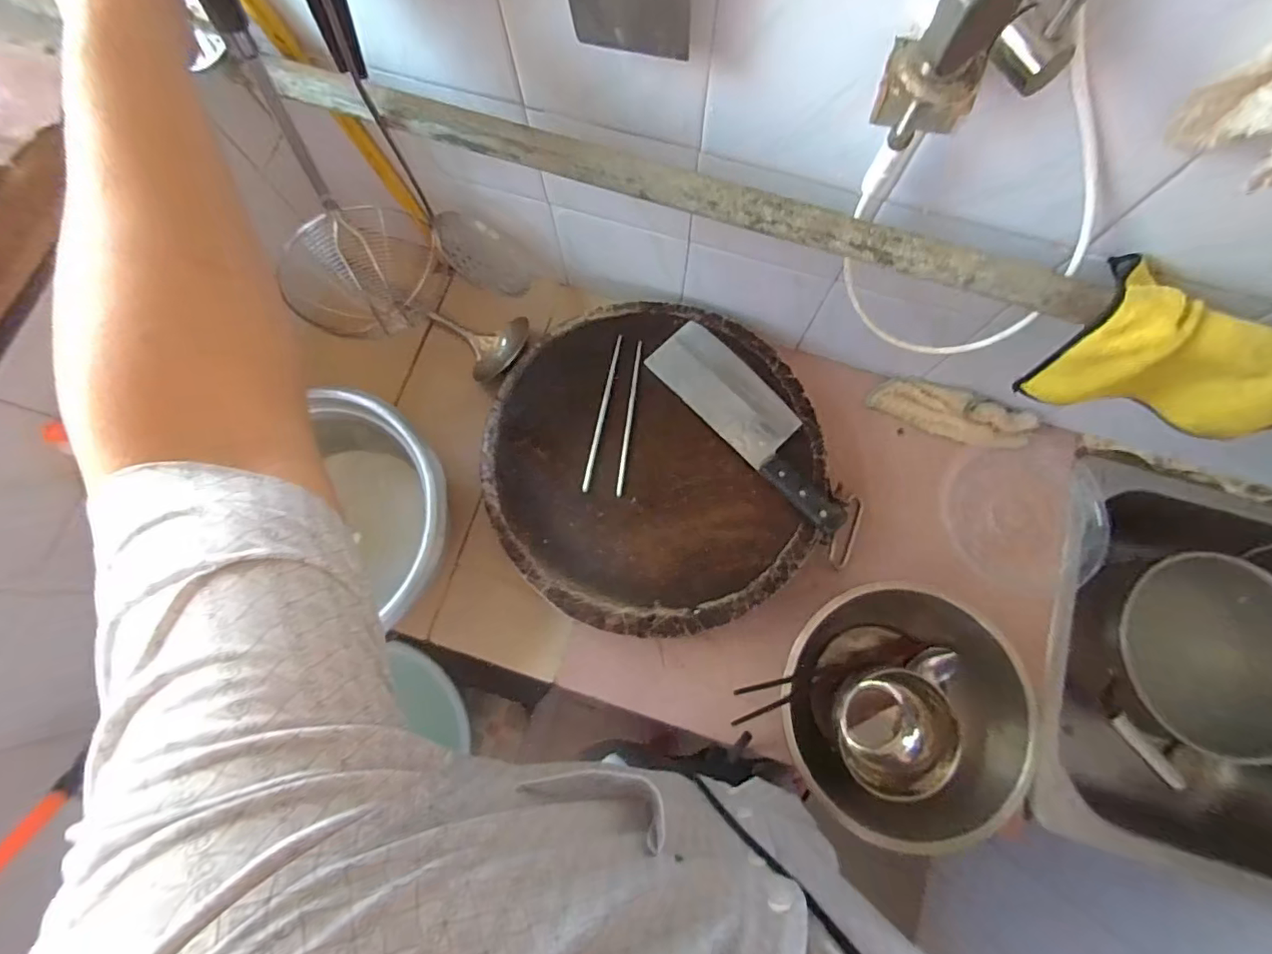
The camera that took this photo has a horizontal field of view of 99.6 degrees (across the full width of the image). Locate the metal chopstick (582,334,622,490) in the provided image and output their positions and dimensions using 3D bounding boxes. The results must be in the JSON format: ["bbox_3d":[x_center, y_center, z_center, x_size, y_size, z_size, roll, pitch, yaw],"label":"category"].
[{"bbox_3d":[-0.037,-0.072,0.601,0.008,0.013,0.181,12,77,4],"label":"metal chopstick"}]

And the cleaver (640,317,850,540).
[{"bbox_3d":[0.130,-0.062,0.584,0.076,0.021,0.267,-42,79,-8],"label":"cleaver"}]

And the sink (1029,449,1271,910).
[{"bbox_3d":[0.619,0.222,0.641,0.342,0.193,0.409,19,78,6],"label":"sink"}]

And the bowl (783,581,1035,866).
[{"bbox_3d":[0.253,0.221,0.533,0.223,0.098,0.212,0,77,1],"label":"bowl"}]

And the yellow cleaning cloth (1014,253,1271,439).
[{"bbox_3d":[0.397,-0.095,0.392,0.151,0.096,0.084,21,78,6],"label":"yellow cleaning cloth"}]

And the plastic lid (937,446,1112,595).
[{"bbox_3d":[0.435,0.042,0.603,0.155,0.024,0.159,0,77,1],"label":"plastic lid"}]

